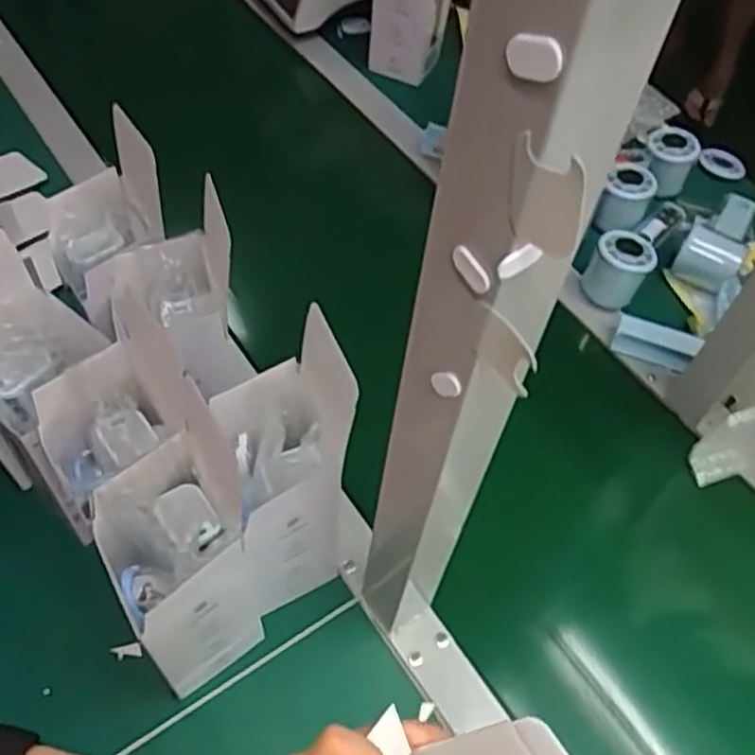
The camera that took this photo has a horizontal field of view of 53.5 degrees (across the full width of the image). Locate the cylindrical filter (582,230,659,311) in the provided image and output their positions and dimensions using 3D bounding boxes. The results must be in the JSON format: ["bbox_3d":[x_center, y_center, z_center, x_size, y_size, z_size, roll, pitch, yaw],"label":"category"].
[{"bbox_3d":[0.239,-0.105,0.741,0.056,0.060,0.054,2,54,-3],"label":"cylindrical filter"}]

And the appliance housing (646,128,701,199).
[{"bbox_3d":[0.325,-0.243,0.838,0.055,0.056,0.057,26,56,13],"label":"appliance housing"}]

